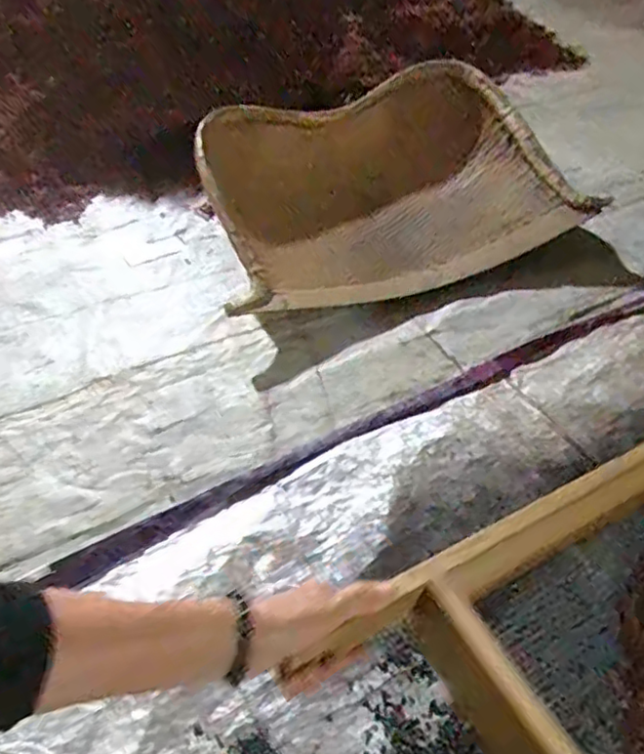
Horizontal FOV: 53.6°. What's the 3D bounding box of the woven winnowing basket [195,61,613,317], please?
[{"bbox_3d":[0.128,-0.350,1.205,0.676,0.235,0.369,-16,46,-14],"label":"woven winnowing basket"}]

